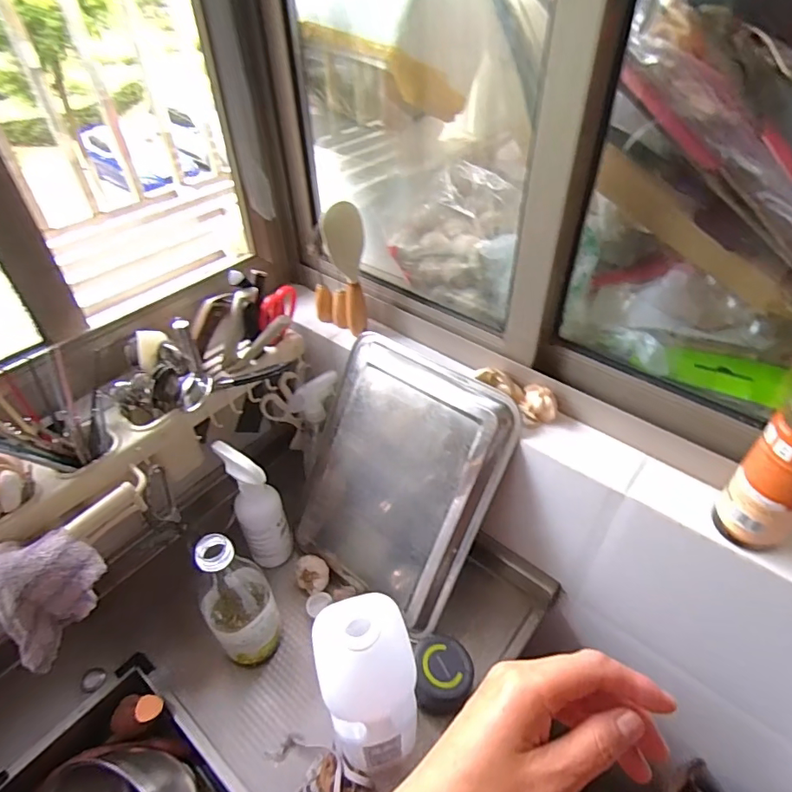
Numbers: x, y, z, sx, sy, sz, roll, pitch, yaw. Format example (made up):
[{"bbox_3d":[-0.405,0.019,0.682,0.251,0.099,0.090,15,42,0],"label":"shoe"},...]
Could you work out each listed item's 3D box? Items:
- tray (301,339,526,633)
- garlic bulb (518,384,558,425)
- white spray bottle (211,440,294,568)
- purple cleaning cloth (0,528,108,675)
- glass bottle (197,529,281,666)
[{"bbox_3d":[0.001,0.120,0.739,0.292,0.365,0.054,26,18,30],"label":"tray"},{"bbox_3d":[0.186,0.008,0.649,0.045,0.031,0.043,14,45,16],"label":"garlic bulb"},{"bbox_3d":[-0.208,0.167,0.761,0.072,0.215,0.087,-16,45,-15],"label":"white spray bottle"},{"bbox_3d":[-0.403,0.233,0.587,0.129,0.139,0.076,-28,49,-25],"label":"purple cleaning cloth"},{"bbox_3d":[-0.208,0.276,0.660,0.089,0.252,0.073,-30,49,-27],"label":"glass bottle"}]

